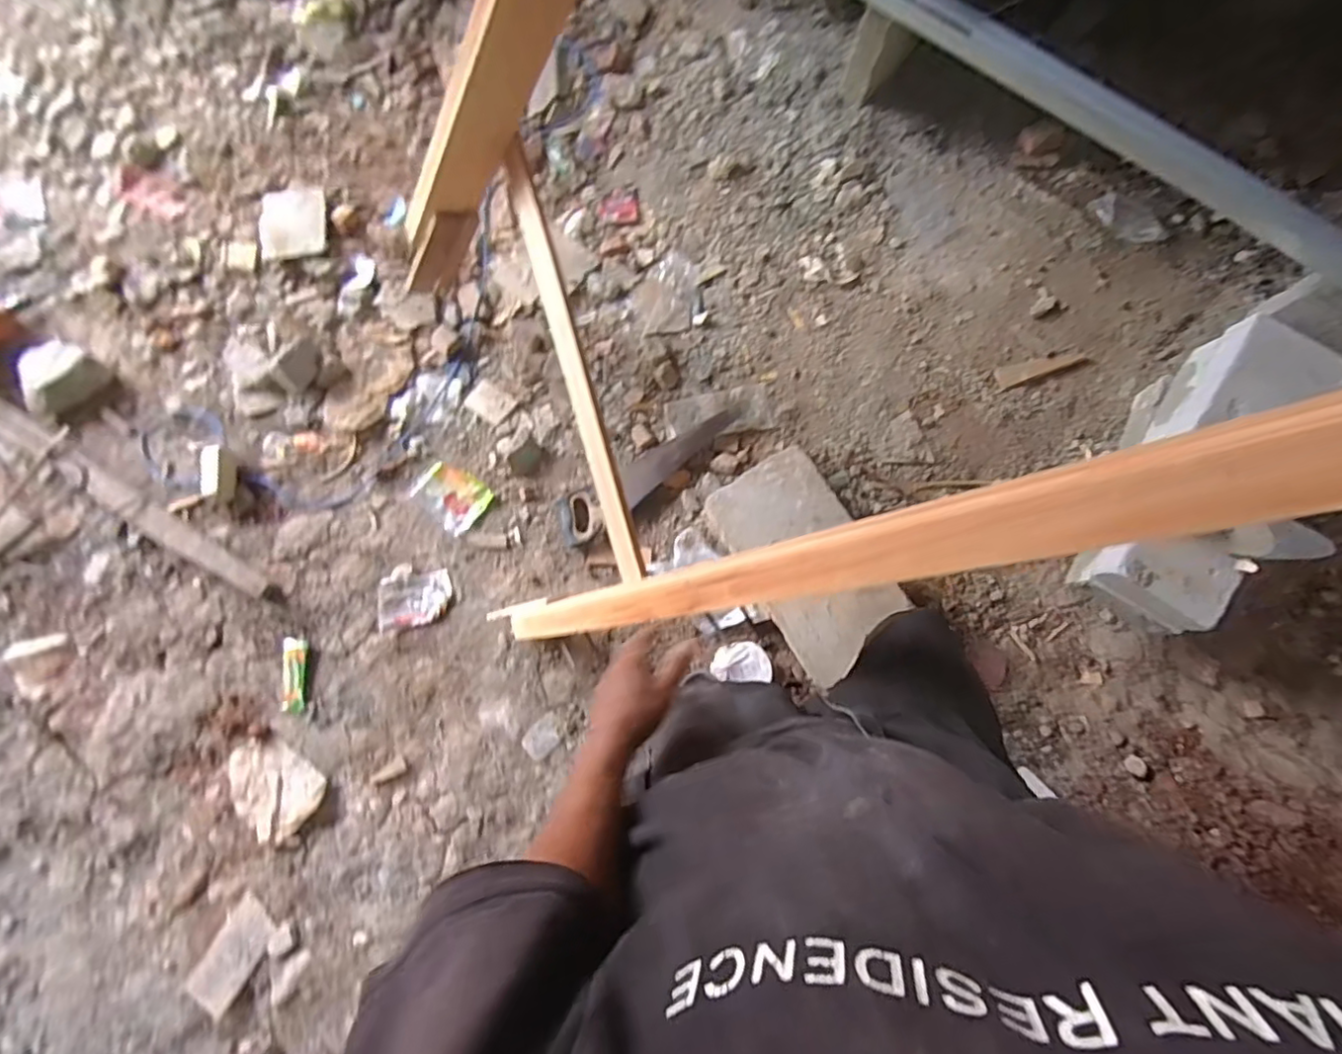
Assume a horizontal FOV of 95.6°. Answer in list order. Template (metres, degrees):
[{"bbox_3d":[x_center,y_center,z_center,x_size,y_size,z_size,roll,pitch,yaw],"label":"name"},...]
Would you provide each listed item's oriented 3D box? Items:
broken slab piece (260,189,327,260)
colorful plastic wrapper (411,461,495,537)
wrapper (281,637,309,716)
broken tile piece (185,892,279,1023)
[{"bbox_3d":[-0.941,-0.764,1.510,0.164,0.039,0.189,-6,80,-1],"label":"broken slab piece"},{"bbox_3d":[-0.512,-0.073,1.421,0.161,0.023,0.125,38,82,7],"label":"colorful plastic wrapper"},{"bbox_3d":[-0.818,0.320,1.320,0.049,0.012,0.158,-4,80,0],"label":"wrapper"},{"bbox_3d":[-0.876,0.860,1.217,0.100,0.020,0.210,28,81,5],"label":"broken tile piece"}]

